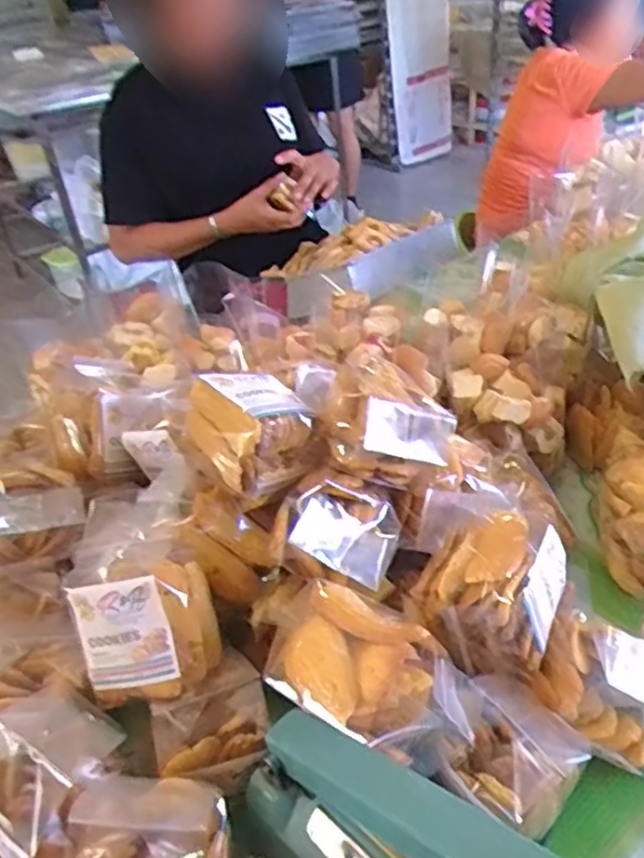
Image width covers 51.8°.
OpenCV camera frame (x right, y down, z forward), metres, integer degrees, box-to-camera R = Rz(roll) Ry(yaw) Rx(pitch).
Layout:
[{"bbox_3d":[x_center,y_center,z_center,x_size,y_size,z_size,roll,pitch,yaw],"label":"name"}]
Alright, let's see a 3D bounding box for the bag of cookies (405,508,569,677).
[{"bbox_3d":[0.123,0.116,0.477,0.086,0.077,0.094,20,43,31],"label":"bag of cookies"}]

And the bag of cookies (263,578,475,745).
[{"bbox_3d":[0.027,0.156,0.421,0.128,0.058,0.079,19,43,30],"label":"bag of cookies"}]

